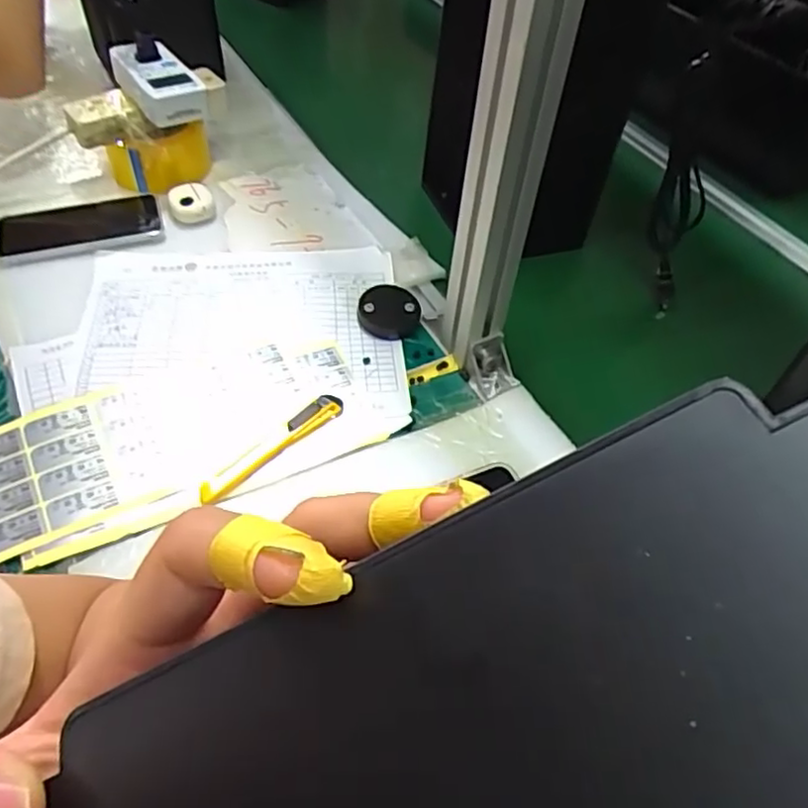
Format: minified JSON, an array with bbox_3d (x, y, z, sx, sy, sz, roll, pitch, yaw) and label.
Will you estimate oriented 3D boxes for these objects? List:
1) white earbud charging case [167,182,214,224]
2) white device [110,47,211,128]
[{"bbox_3d":[-0.236,-0.223,0.748,0.047,0.025,0.042,-13,53,-16],"label":"white earbud charging case"},{"bbox_3d":[-0.267,-0.348,0.735,0.069,0.043,0.119,-28,58,-26],"label":"white device"}]

